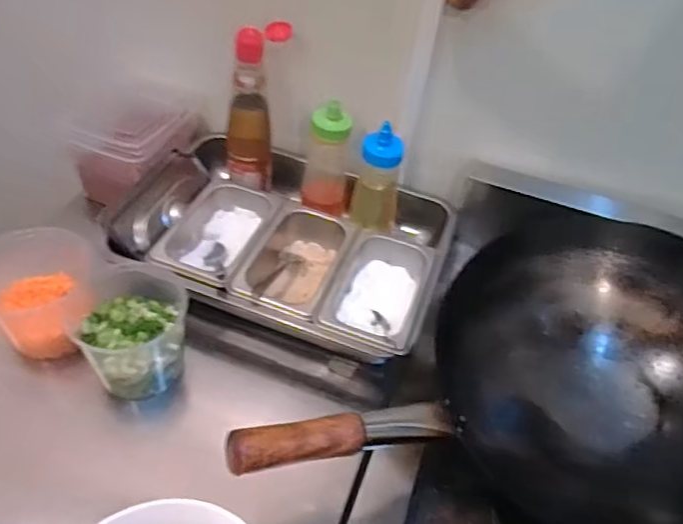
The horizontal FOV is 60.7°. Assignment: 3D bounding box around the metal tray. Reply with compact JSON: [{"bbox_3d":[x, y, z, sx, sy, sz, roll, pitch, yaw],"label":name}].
[{"bbox_3d":[-0.065,-0.027,0.744,0.376,0.087,0.262,17,46,8],"label":"metal tray"}]

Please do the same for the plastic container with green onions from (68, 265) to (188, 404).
[{"bbox_3d":[-0.221,0.078,0.634,0.111,0.115,0.118,4,45,-4],"label":"plastic container with green onions"}]

